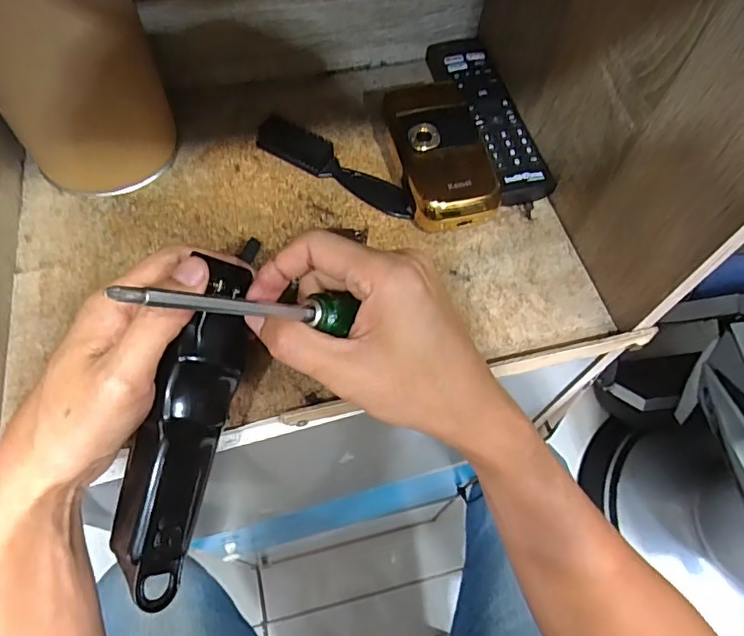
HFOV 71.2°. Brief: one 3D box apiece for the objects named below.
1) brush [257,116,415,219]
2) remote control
[{"bbox_3d":[-0.025,-0.115,0.392,0.132,0.030,0.029,28,64,11],"label":"brush"},{"bbox_3d":[0.091,-0.166,0.417,0.042,0.024,0.175,-11,64,-9],"label":"remote control"}]

